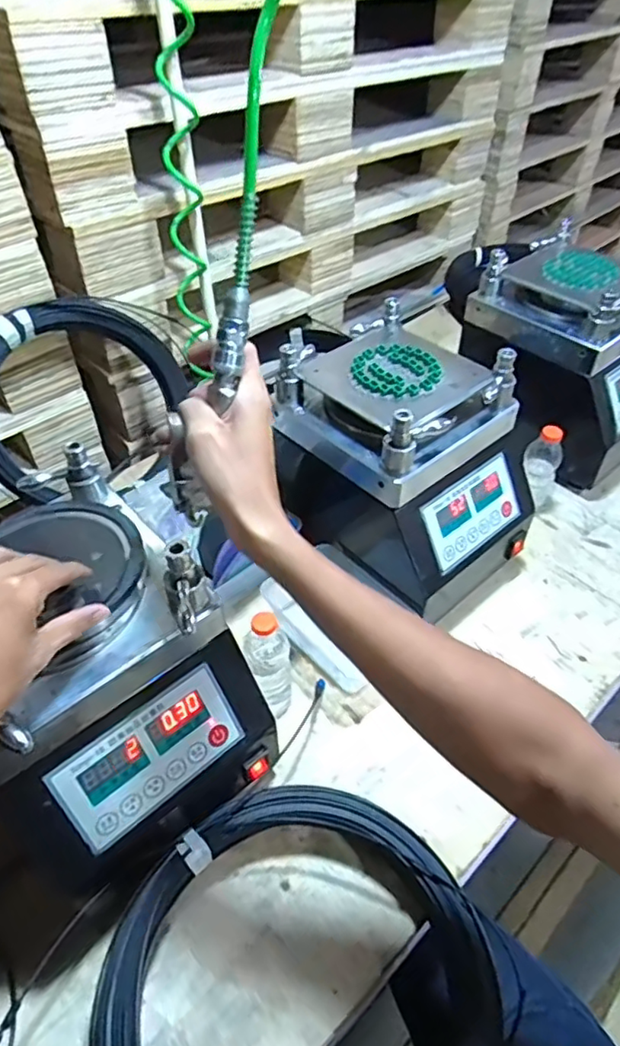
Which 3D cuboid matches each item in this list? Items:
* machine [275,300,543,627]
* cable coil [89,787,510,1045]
[{"bbox_3d":[0.121,-0.066,0.766,0.219,0.272,0.274,-31,54,-26],"label":"machine"},{"bbox_3d":[-0.008,0.383,0.488,0.297,0.059,0.303,0,47,0],"label":"cable coil"}]

